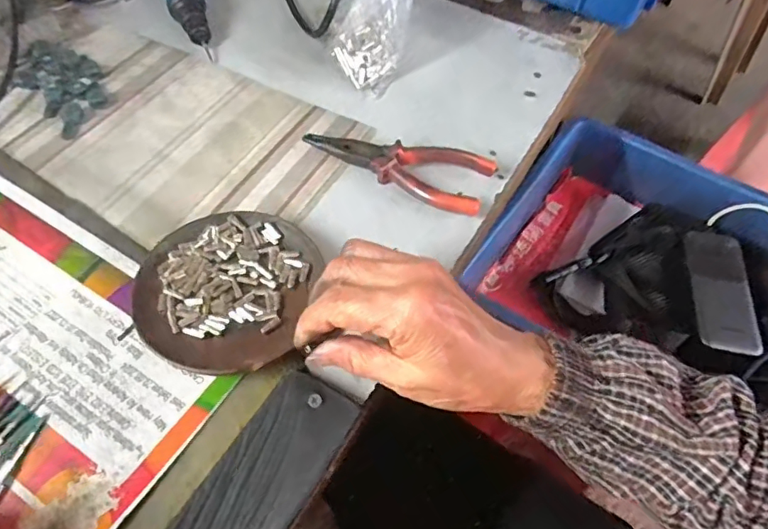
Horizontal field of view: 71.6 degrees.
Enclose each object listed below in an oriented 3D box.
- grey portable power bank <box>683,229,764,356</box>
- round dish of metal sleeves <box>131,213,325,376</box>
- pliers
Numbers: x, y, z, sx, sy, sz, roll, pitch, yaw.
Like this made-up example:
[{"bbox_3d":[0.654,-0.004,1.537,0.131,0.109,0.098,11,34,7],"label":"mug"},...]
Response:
[{"bbox_3d":[0.312,0.022,0.495,0.052,0.014,0.129,7,55,3],"label":"grey portable power bank"},{"bbox_3d":[-0.100,0.015,0.337,0.101,0.021,0.113,12,57,3],"label":"round dish of metal sleeves"},{"bbox_3d":[0.010,-0.077,0.409,0.142,0.022,0.052,23,58,10],"label":"pliers"}]

